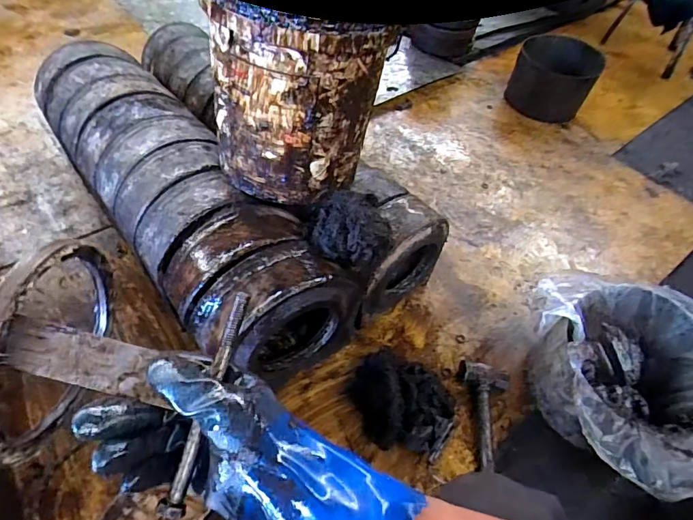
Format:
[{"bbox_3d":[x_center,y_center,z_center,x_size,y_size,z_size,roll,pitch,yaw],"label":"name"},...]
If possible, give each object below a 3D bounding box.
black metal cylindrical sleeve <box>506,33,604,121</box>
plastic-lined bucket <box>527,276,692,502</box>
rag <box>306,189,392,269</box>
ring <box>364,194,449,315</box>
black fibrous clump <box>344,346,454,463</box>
[{"bbox_3d":[0.725,-0.648,1.556,0.267,0.225,0.217,20,52,13],"label":"black metal cylindrical sleeve"},{"bbox_3d":[0.550,0.237,0.808,0.357,0.229,0.358,1,50,-2],"label":"plastic-lined bucket"},{"bbox_3d":[0.004,-0.064,0.801,0.152,0.108,0.144,-2,50,-7],"label":"rag"},{"bbox_3d":[0.100,-0.002,0.925,0.230,0.226,0.107,-34,60,-29],"label":"ring"},{"bbox_3d":[0.108,0.265,0.844,0.201,0.090,0.176,12,51,7],"label":"black fibrous clump"}]

